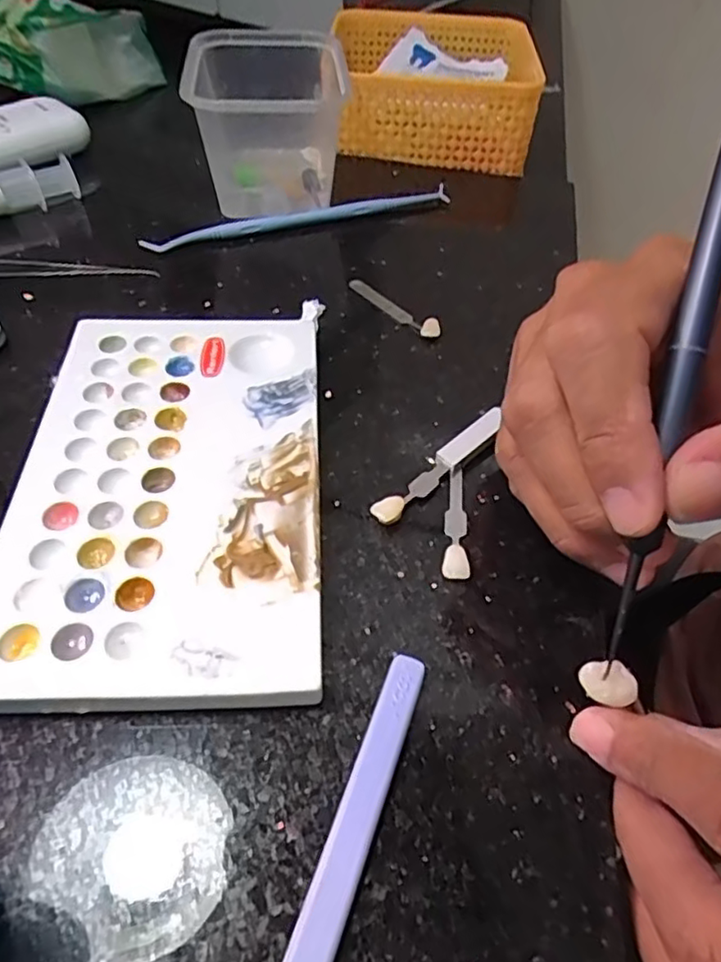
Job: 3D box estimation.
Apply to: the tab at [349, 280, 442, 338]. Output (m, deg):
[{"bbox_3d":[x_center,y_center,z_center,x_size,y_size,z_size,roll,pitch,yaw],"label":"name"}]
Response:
[{"bbox_3d":[0.015,-0.078,0.279,0.009,0.005,0.054,-32,57,-27],"label":"tab"}]

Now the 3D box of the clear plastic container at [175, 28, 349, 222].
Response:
[{"bbox_3d":[-0.052,-0.194,0.339,0.080,0.062,0.115,1,49,-2],"label":"clear plastic container"}]

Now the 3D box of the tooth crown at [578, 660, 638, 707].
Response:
[{"bbox_3d":[0.059,0.048,0.149,0.011,0.006,0.010,2,50,-2],"label":"tooth crown"}]

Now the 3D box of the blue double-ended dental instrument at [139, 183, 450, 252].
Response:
[{"bbox_3d":[-0.028,-0.134,0.325,0.163,0.011,0.009,-16,52,-16],"label":"blue double-ended dental instrument"}]

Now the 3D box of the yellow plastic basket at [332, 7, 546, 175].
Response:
[{"bbox_3d":[0.045,-0.260,0.408,0.128,0.046,0.133,5,49,1],"label":"yellow plastic basket"}]

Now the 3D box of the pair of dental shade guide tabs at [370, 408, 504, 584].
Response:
[{"bbox_3d":[0.037,0.003,0.211,0.035,0.007,0.063,36,56,25],"label":"pair of dental shade guide tabs"}]

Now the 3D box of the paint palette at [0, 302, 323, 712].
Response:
[{"bbox_3d":[-0.061,-0.002,0.206,0.092,0.013,0.157,-1,50,-4],"label":"paint palette"}]

